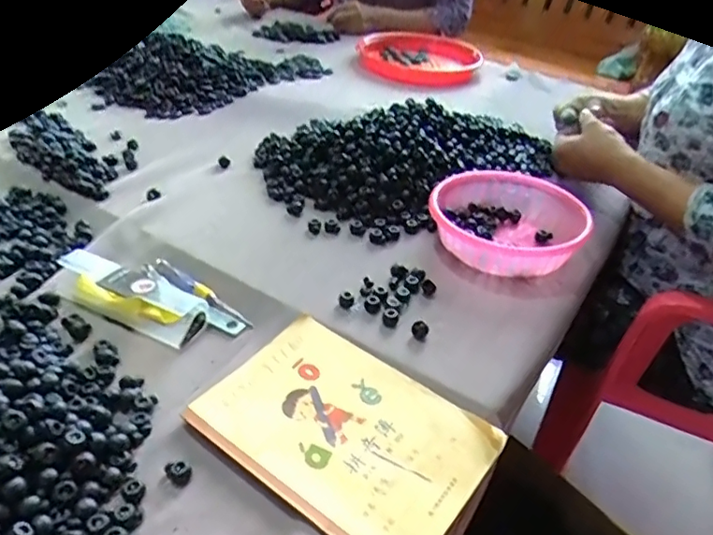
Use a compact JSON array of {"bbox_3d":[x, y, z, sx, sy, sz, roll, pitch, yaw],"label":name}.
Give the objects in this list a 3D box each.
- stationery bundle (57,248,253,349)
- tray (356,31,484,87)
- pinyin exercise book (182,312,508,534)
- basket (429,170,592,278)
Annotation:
[{"bbox_3d":[-0.194,0.021,0.552,0.183,0.034,0.082,19,39,20],"label":"stationery bundle"},{"bbox_3d":[0.134,-0.415,1.155,0.251,0.059,0.163,23,41,25],"label":"tray"},{"bbox_3d":[-0.010,0.121,0.441,0.204,0.012,0.141,27,43,29],"label":"pinyin exercise book"},{"bbox_3d":[0.161,-0.046,0.628,0.161,0.046,0.153,2,36,-1],"label":"basket"}]

